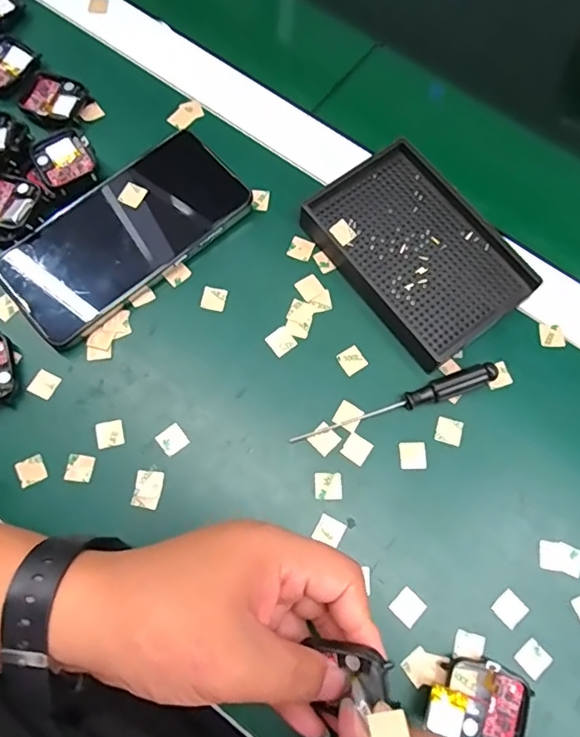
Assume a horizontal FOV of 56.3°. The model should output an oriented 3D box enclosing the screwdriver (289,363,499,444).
[{"bbox_3d":[0.065,0.022,0.330,0.130,0.013,0.013,-19,74,-7],"label":"screwdriver"}]

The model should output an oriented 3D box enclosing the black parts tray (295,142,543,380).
[{"bbox_3d":[0.083,-0.077,0.357,0.092,0.021,0.134,-34,77,-11],"label":"black parts tray"}]

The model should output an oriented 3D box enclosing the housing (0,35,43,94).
[{"bbox_3d":[-0.208,-0.223,0.399,0.036,0.008,0.043,33,75,8],"label":"housing"}]

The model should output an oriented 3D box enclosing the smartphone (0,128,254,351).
[{"bbox_3d":[-0.109,-0.089,0.355,0.159,0.010,0.078,-40,79,-10],"label":"smartphone"}]

